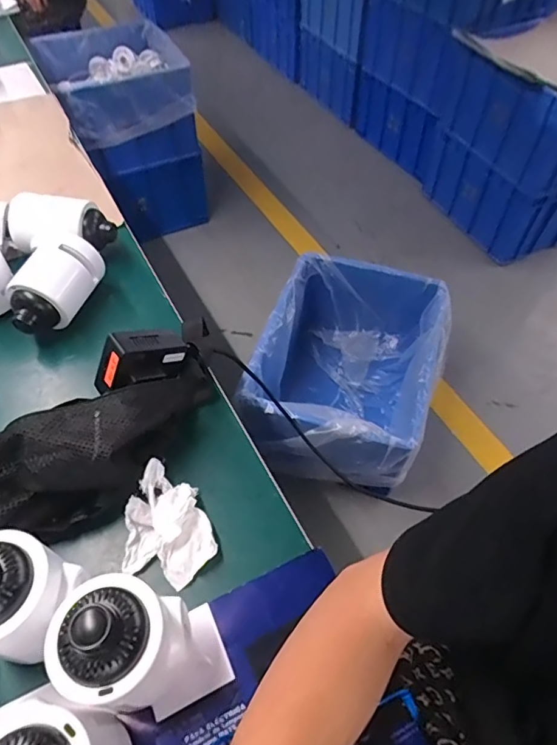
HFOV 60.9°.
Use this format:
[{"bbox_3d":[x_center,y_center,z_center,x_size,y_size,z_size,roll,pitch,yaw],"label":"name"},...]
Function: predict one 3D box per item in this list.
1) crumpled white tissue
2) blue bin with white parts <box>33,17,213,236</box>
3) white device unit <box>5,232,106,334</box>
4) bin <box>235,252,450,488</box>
[{"bbox_3d":[-0.096,0.139,0.430,0.085,0.032,0.089,17,56,12],"label":"crumpled white tissue"},{"bbox_3d":[-0.489,-0.766,1.602,0.409,0.554,0.385,-16,56,-12],"label":"blue bin with white parts"},{"bbox_3d":[-0.265,-0.102,0.567,0.066,0.068,0.126,12,55,8],"label":"white device unit"},{"bbox_3d":[0.188,0.009,1.331,0.455,0.327,0.580,18,56,12],"label":"bin"}]

